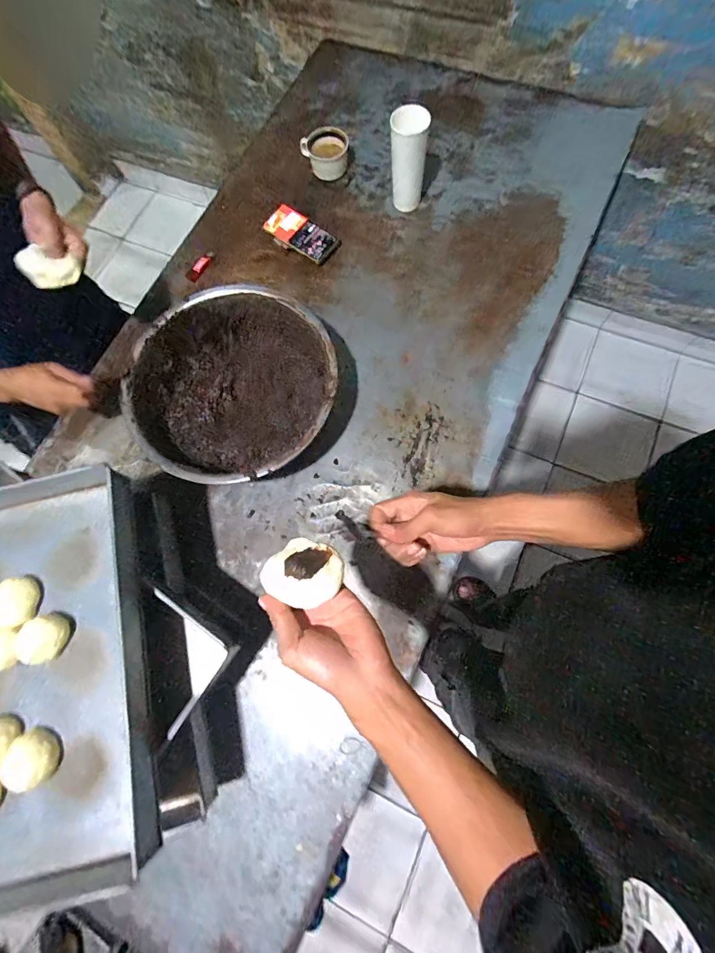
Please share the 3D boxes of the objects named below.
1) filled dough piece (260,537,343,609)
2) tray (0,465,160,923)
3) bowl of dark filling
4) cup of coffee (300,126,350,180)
[{"bbox_3d":[-0.051,0.092,0.394,0.068,0.035,0.063,0,76,1],"label":"filled dough piece"},{"bbox_3d":[-0.501,0.258,0.507,0.477,0.066,0.487,-18,74,-1],"label":"tray"},{"bbox_3d":[-0.206,-0.148,0.723,0.326,0.107,0.335,0,76,1],"label":"bowl of dark filling"},{"bbox_3d":[-0.070,-0.719,0.929,0.109,0.052,0.087,-9,74,1],"label":"cup of coffee"}]

